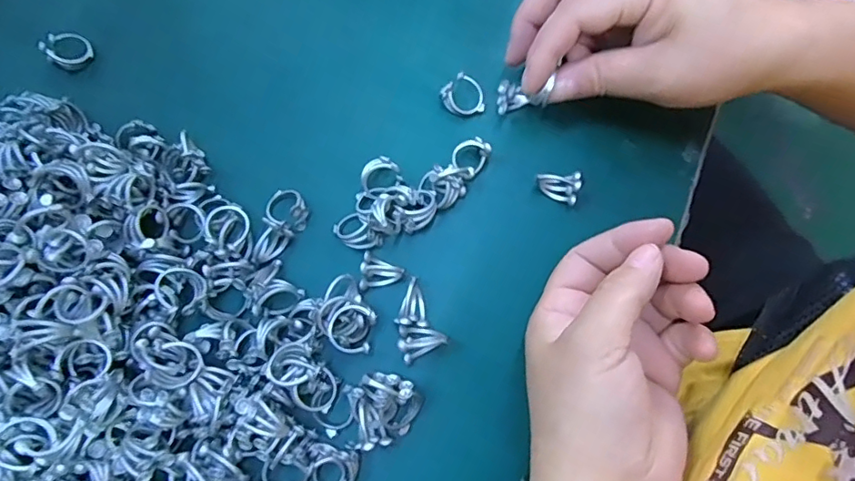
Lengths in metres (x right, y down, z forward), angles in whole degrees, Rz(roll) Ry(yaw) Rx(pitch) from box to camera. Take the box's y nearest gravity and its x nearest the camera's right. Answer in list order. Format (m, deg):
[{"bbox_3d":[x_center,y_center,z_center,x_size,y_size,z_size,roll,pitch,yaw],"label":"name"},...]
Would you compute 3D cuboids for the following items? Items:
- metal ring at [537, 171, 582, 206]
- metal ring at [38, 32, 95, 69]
[{"bbox_3d":[0.069,-0.030,0.278,0.022,0.019,0.016,13,76,2],"label":"metal ring"},{"bbox_3d":[-0.205,-0.109,0.296,0.025,0.012,0.022,42,79,8],"label":"metal ring"}]

